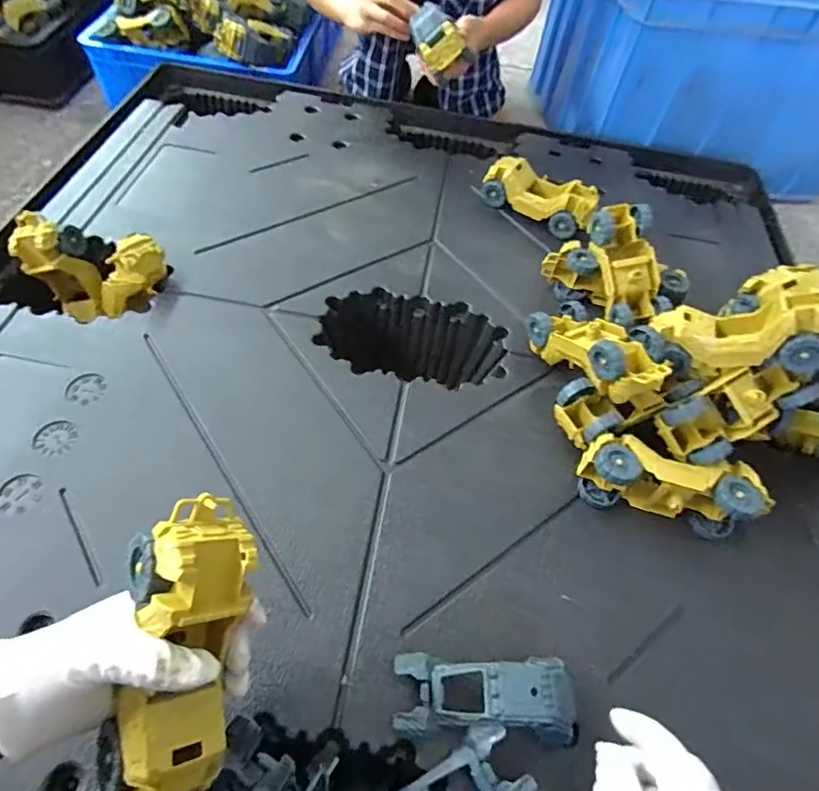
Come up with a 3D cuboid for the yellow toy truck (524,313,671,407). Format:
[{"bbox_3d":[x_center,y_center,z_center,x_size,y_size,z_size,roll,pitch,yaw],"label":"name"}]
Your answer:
[{"bbox_3d":[0.200,-0.047,0.556,0.066,0.063,0.172,-20,32,-17],"label":"yellow toy truck"}]

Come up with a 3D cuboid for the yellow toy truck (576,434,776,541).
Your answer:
[{"bbox_3d":[0.259,0.090,0.512,0.178,0.058,0.062,14,57,4],"label":"yellow toy truck"}]

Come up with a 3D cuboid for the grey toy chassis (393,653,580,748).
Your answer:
[{"bbox_3d":[0.062,0.234,0.405,0.141,0.043,0.056,3,57,-3],"label":"grey toy chassis"}]

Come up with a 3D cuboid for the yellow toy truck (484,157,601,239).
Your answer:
[{"bbox_3d":[0.192,-0.290,0.764,0.161,0.067,0.060,32,60,15],"label":"yellow toy truck"}]

